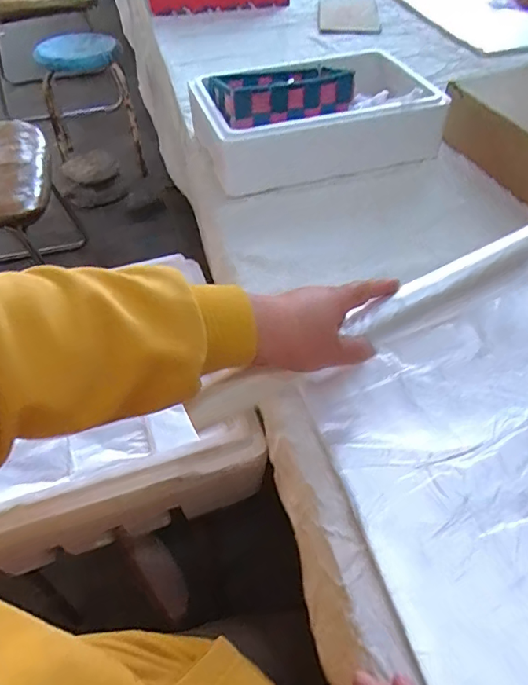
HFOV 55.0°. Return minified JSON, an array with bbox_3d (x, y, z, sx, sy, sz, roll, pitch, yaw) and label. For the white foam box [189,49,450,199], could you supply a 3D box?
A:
[{"bbox_3d":[0.070,-0.322,0.727,0.316,0.095,0.197,-15,52,-12],"label":"white foam box"}]

